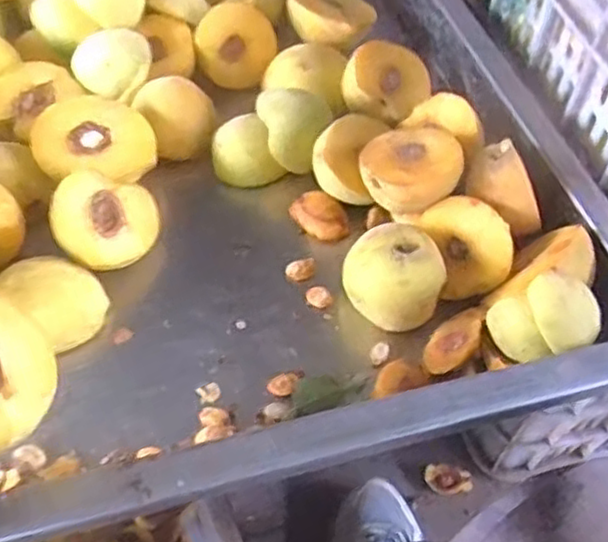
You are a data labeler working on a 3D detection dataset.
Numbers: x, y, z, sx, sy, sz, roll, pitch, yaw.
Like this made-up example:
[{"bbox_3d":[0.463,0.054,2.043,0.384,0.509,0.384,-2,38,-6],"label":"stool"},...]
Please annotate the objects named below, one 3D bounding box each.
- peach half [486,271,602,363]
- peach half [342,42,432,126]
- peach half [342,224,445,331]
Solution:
[{"bbox_3d":[0.140,0.026,0.405,0.053,0.044,0.043,-16,55,-15],"label":"peach half"},{"bbox_3d":[0.060,-0.141,0.546,0.061,0.031,0.061,5,72,-17],"label":"peach half"},{"bbox_3d":[0.054,0.005,0.443,0.050,0.054,0.062,-19,56,-16],"label":"peach half"}]

